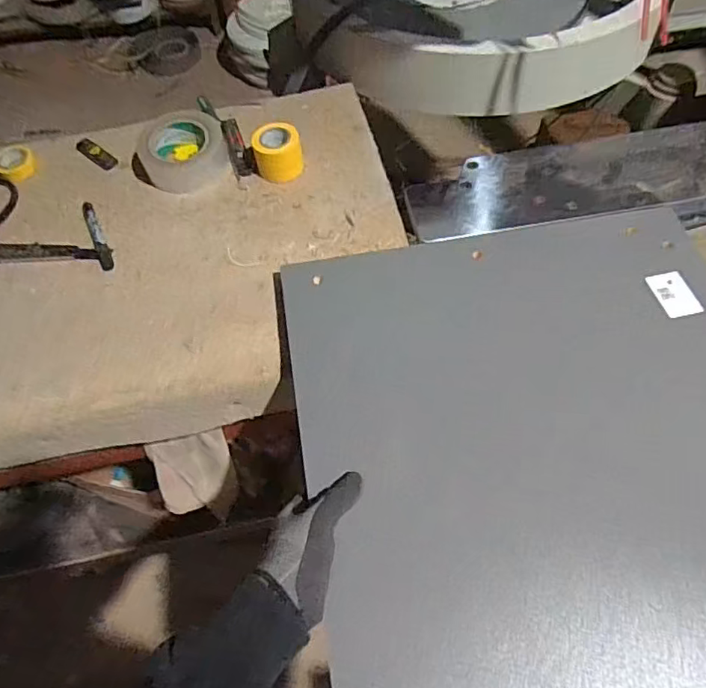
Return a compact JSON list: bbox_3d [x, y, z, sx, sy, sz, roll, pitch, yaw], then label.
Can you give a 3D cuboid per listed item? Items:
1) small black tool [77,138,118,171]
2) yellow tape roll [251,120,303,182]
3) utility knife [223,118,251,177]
[{"bbox_3d":[-0.393,-0.289,0.850,0.095,0.013,0.027,34,67,20],"label":"small black tool"},{"bbox_3d":[-0.104,-0.269,0.783,0.068,0.052,0.065,-8,60,-3],"label":"yellow tape roll"},{"bbox_3d":[-0.173,-0.295,0.830,0.023,0.011,0.121,-16,61,-7],"label":"utility knife"}]

